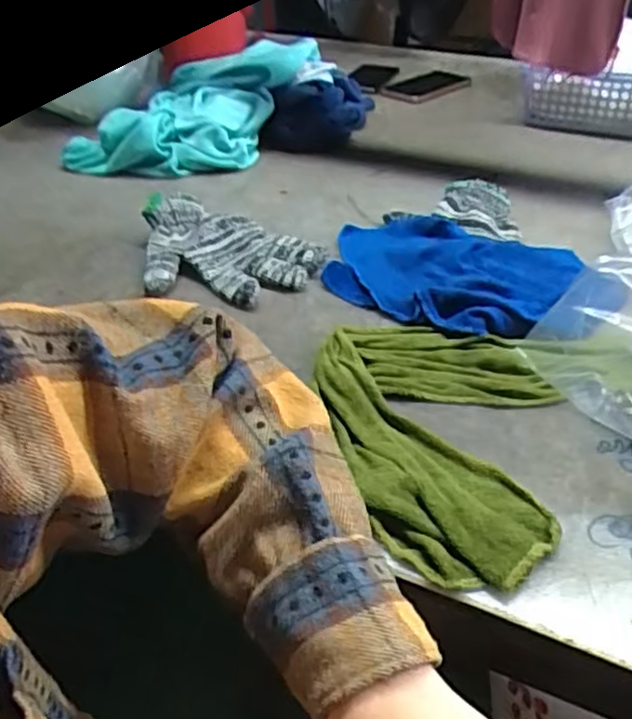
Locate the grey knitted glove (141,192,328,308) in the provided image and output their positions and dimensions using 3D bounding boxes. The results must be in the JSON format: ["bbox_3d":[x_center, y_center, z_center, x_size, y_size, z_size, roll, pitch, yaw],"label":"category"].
[{"bbox_3d":[-0.102,-0.107,0.675,0.191,0.032,0.135,20,41,26],"label":"grey knitted glove"}]

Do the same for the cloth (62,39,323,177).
[{"bbox_3d":[-0.147,-0.367,0.993,0.205,0.080,0.415,17,40,22],"label":"cloth"}]

